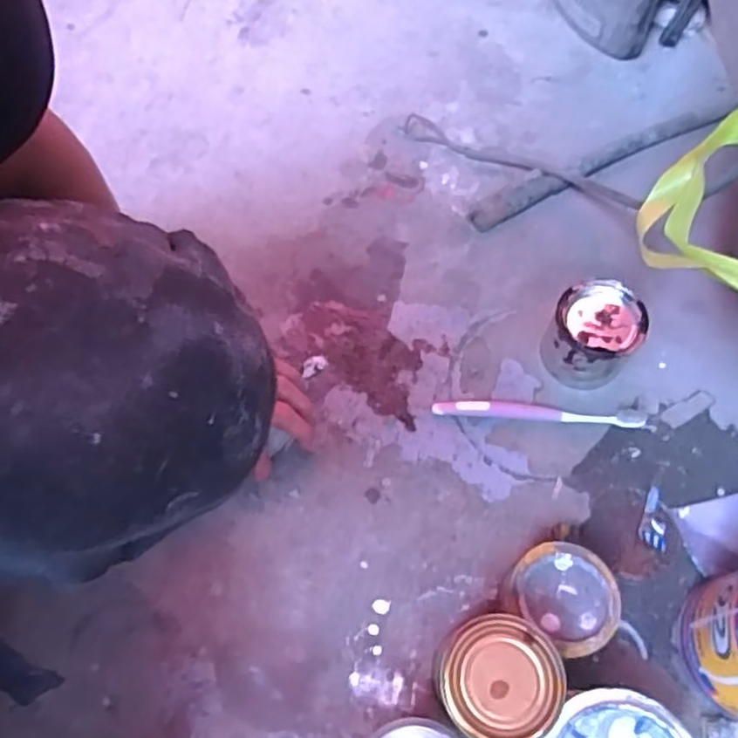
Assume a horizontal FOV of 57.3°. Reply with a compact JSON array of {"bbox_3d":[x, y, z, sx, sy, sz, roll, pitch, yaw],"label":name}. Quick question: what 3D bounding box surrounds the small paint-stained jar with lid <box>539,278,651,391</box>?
[{"bbox_3d":[0.191,-0.028,0.579,0.069,0.071,0.070,-1,67,2],"label":"small paint-stained jar with lid"}]

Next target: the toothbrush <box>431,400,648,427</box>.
[{"bbox_3d":[0.148,0.038,0.590,0.180,0.010,0.015,3,67,4],"label":"toothbrush"}]

